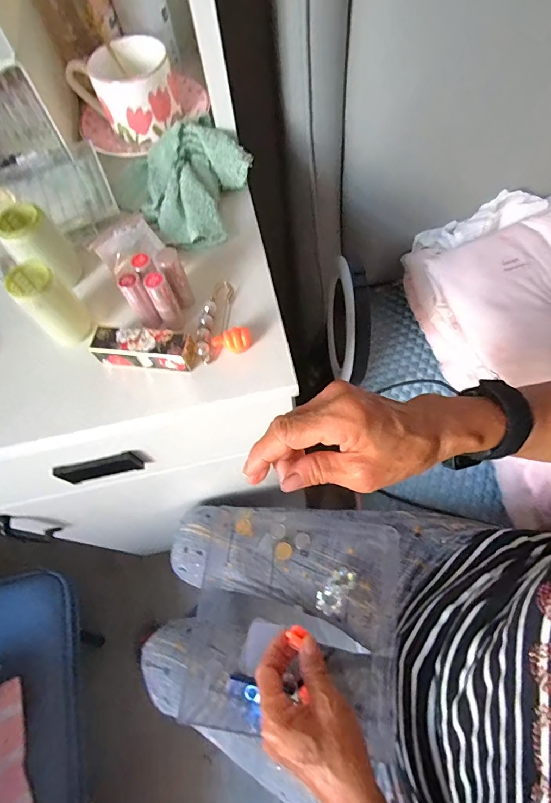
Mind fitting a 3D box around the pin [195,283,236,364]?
[{"bbox_3d":[-0.049,-0.066,0.335,0.020,0.009,0.077,6,65,7],"label":"pin"}]

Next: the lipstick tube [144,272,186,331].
[{"bbox_3d":[-0.084,-0.076,0.315,0.016,0.050,0.014,-34,67,-12],"label":"lipstick tube"}]

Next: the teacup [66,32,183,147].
[{"bbox_3d":[-0.144,-0.314,0.414,0.094,0.056,0.079,38,73,19],"label":"teacup"}]

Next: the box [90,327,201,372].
[{"bbox_3d":[-0.101,-0.041,0.319,0.077,0.024,0.026,4,65,6],"label":"box"}]

